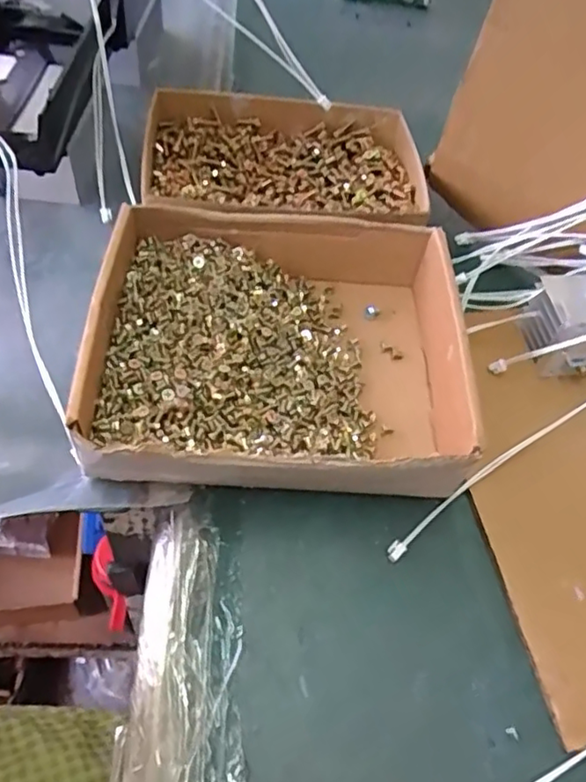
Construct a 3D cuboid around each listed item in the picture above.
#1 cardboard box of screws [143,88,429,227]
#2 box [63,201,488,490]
[{"bbox_3d":[-0.006,-0.174,0.478,0.213,0.045,0.157,4,55,-4],"label":"cardboard box of screws"},{"bbox_3d":[-0.005,-0.029,0.378,0.221,0.049,0.192,4,55,-4],"label":"box"}]

